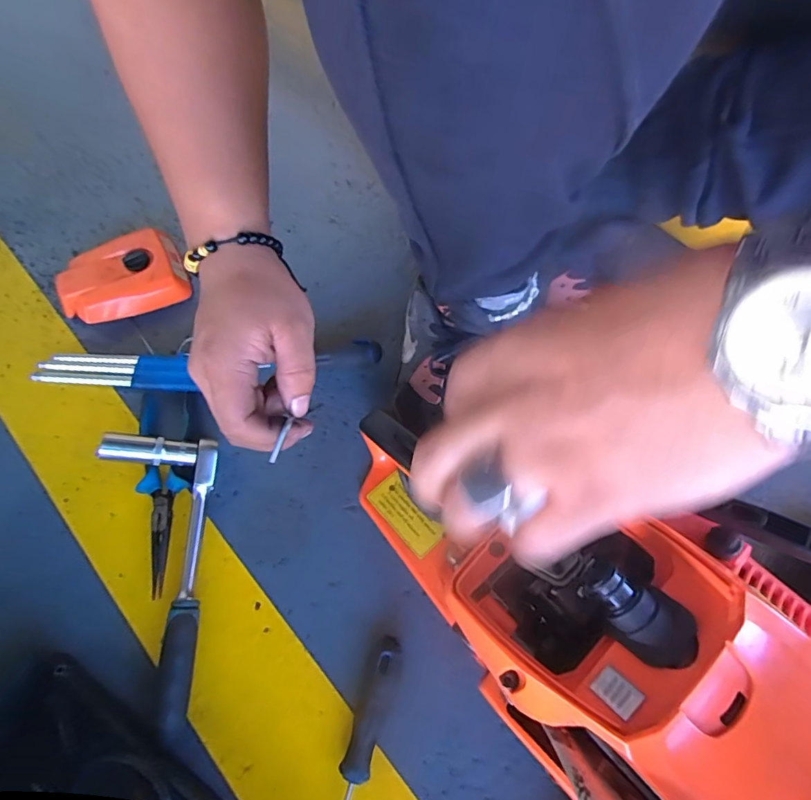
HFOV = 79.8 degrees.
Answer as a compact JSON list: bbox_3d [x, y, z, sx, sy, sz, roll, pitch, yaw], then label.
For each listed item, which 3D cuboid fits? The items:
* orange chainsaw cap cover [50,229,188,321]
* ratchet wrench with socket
[{"bbox_3d":[-0.313,-0.139,0.537,0.129,0.034,0.102,-18,69,-6],"label":"orange chainsaw cap cover"},{"bbox_3d":[-0.215,0.148,0.408,0.086,0.059,0.239,-2,68,0],"label":"ratchet wrench with socket"}]

